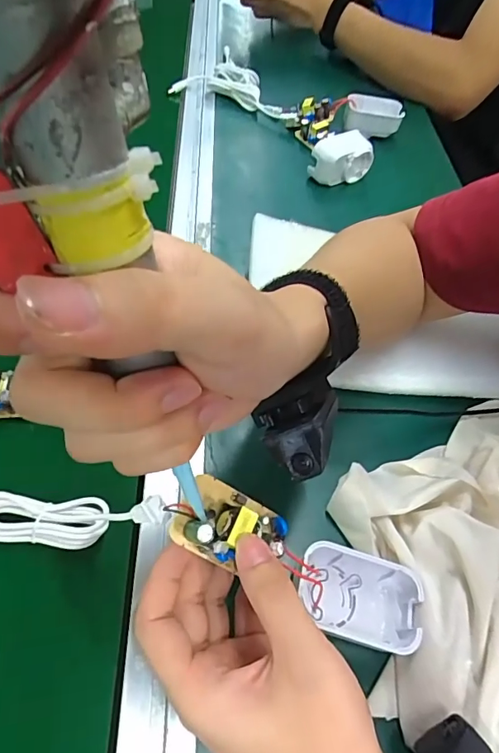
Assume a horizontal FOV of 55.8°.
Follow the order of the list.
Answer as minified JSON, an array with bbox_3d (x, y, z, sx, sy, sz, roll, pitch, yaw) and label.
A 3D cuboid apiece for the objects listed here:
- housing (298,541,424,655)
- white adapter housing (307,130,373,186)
[{"bbox_3d":[0.063,0.125,0.274,0.065,0.026,0.051,16,56,6],"label":"housing"},{"bbox_3d":[0.104,-0.246,0.533,0.068,0.045,0.030,-21,60,-19],"label":"white adapter housing"}]

